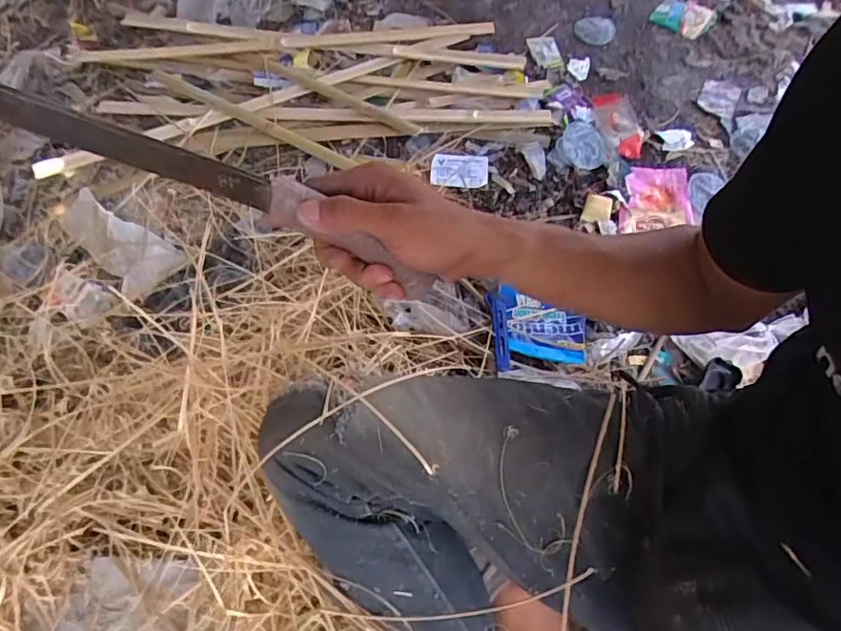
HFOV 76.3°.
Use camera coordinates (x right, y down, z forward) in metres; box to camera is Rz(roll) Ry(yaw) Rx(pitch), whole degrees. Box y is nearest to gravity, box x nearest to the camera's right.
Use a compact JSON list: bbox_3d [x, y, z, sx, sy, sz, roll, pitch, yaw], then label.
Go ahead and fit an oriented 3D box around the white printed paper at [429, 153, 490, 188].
[{"bbox_3d":[0.075,-0.282,1.034,0.110,0.011,0.075,2,71,-4],"label":"white printed paper"}]

